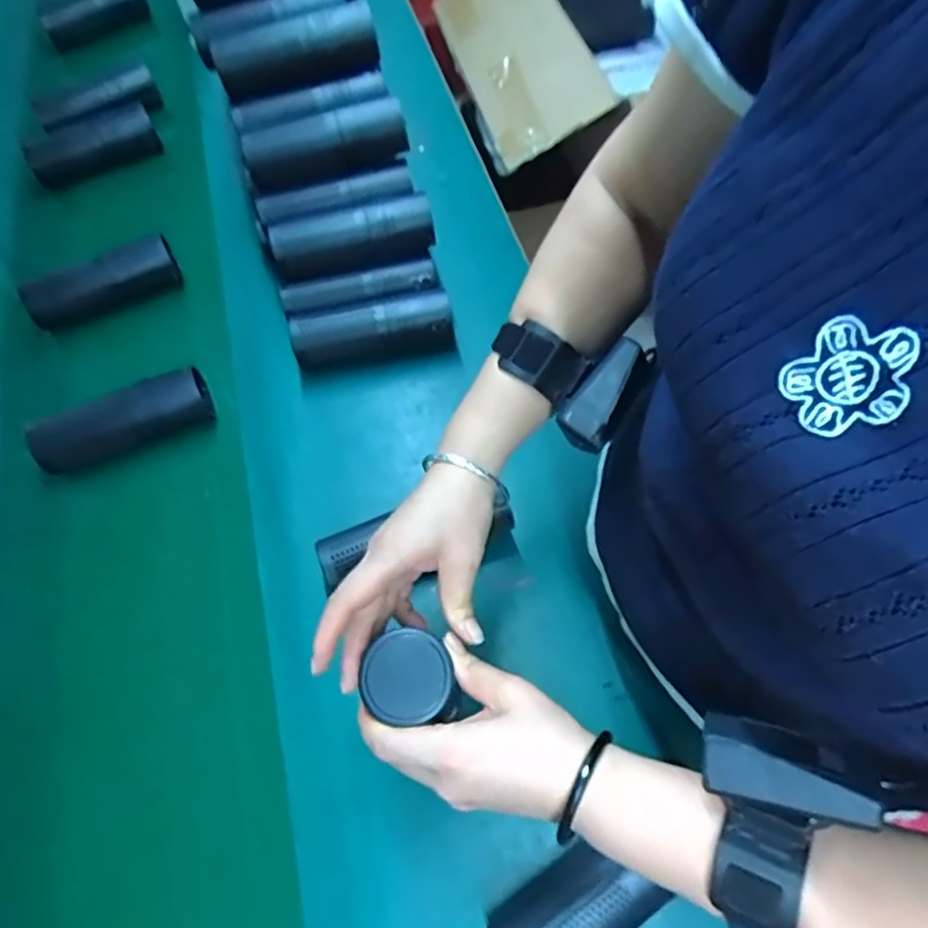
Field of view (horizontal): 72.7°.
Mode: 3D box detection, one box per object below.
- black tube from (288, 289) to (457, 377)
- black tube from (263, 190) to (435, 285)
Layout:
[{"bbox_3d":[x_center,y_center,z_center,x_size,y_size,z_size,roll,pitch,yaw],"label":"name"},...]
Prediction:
[{"bbox_3d":[-0.093,-0.134,0.650,0.162,0.053,0.056,-9,62,-3],"label":"black tube"},{"bbox_3d":[-0.114,-0.230,0.642,0.164,0.041,0.051,-13,63,-6],"label":"black tube"}]

